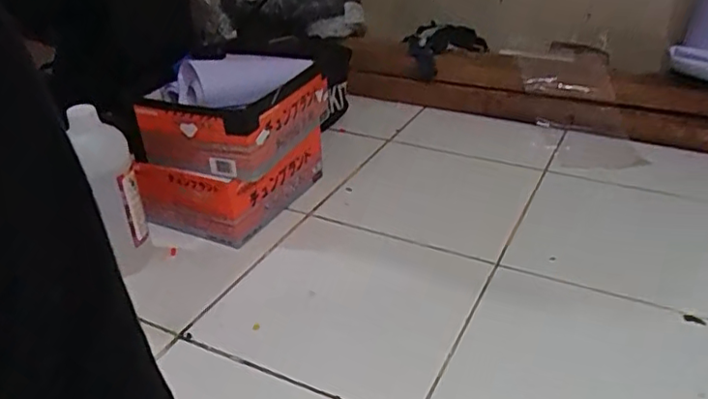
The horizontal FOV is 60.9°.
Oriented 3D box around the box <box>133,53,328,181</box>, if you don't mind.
[{"bbox_3d":[-0.173,-0.139,0.919,0.191,0.111,0.256,13,33,20],"label":"box"}]

